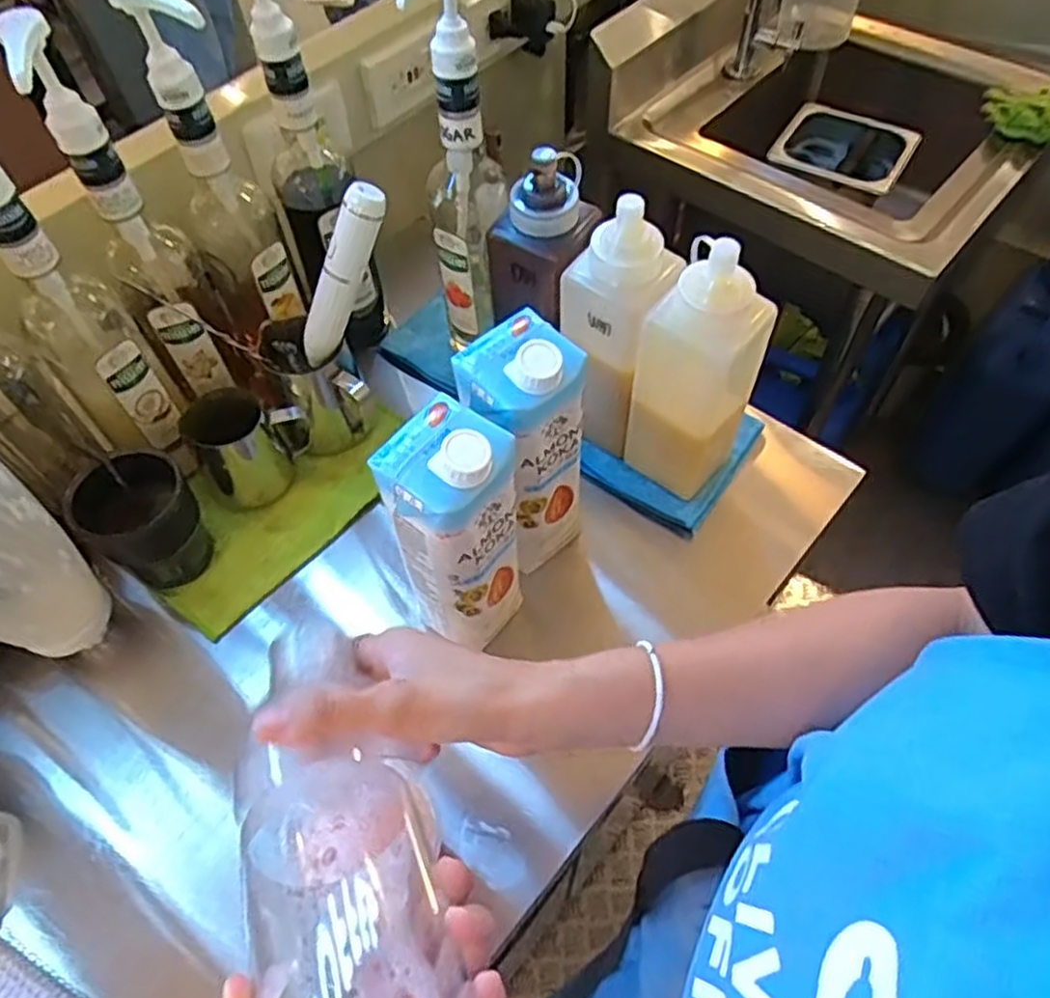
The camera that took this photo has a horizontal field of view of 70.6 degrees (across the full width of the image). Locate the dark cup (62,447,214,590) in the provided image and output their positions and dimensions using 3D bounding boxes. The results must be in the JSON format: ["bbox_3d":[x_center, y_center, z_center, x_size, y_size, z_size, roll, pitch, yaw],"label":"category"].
[{"bbox_3d":[-0.316,0.016,0.619,0.080,0.114,0.083,-1,58,2],"label":"dark cup"}]

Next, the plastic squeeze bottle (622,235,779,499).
[{"bbox_3d":[0.137,-0.101,0.591,0.090,0.198,0.086,21,61,15],"label":"plastic squeeze bottle"}]

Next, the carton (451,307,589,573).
[{"bbox_3d":[-0.002,-0.033,0.555,0.081,0.217,0.075,-40,64,-21],"label":"carton"}]

